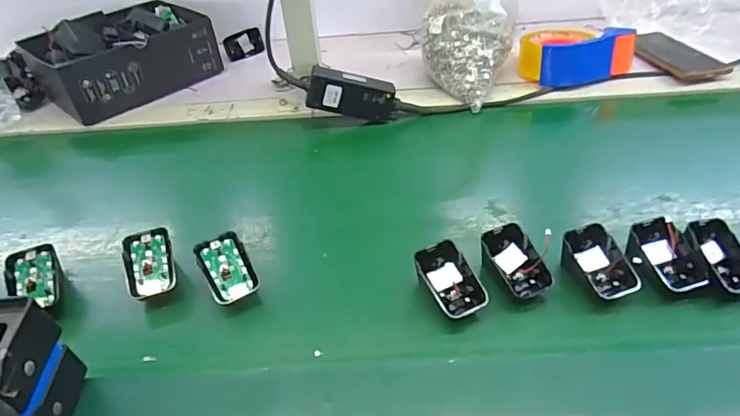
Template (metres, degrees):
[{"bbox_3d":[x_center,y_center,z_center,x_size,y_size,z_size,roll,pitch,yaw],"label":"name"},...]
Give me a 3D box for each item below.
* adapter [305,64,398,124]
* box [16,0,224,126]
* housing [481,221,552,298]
[{"bbox_3d":[-0.021,-0.149,0.652,0.119,0.055,0.025,10,38,-18],"label":"adapter"},{"bbox_3d":[-0.383,-0.242,0.780,0.237,0.092,0.180,-36,50,-28],"label":"box"},{"bbox_3d":[0.133,0.054,0.454,0.049,0.044,0.063,-19,44,-14],"label":"housing"}]

